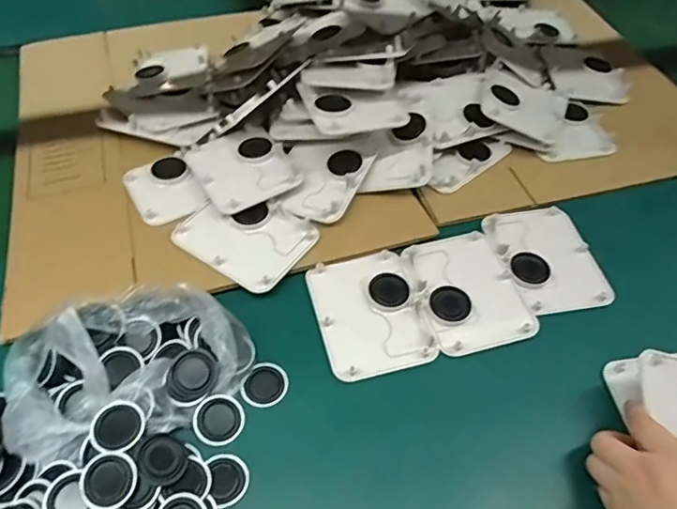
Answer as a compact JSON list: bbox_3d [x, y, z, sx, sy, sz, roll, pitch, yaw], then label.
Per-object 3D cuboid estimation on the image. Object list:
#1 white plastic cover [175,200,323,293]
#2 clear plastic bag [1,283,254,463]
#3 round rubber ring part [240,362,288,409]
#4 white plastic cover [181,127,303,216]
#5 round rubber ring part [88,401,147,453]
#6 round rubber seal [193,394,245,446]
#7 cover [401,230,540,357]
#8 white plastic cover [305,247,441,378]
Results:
[{"bbox_3d":[-0.093,-0.019,0.531,0.120,0.014,0.097,32,57,20],"label":"white plastic cover"},{"bbox_3d":[-0.168,0.079,0.429,0.182,0.053,0.124,-14,54,-13],"label":"clear plastic bag"},{"bbox_3d":[-0.062,0.110,0.447,0.035,0.004,0.038,1,52,-2],"label":"round rubber ring part"},{"bbox_3d":[-0.106,-0.097,0.579,0.095,0.019,0.118,-25,57,-21],"label":"white plastic cover"},{"bbox_3d":[-0.166,0.129,0.397,0.037,0.004,0.038,1,52,-2],"label":"round rubber ring part"},{"bbox_3d":[-0.096,0.132,0.423,0.038,0.004,0.038,7,62,-14],"label":"round rubber seal"},{"bbox_3d":[0.122,0.033,0.507,0.097,0.009,0.124,-13,54,-13],"label":"cover"},{"bbox_3d":[0.028,0.051,0.487,0.094,0.010,0.122,-11,53,-11],"label":"white plastic cover"}]

